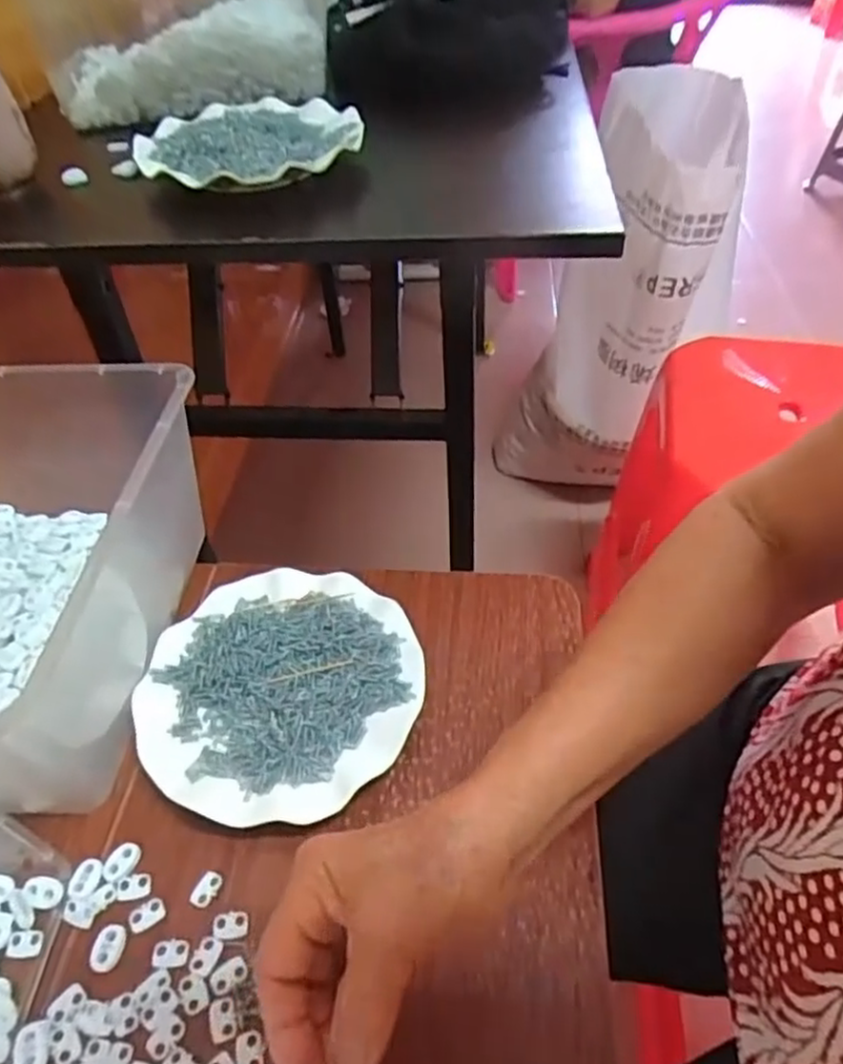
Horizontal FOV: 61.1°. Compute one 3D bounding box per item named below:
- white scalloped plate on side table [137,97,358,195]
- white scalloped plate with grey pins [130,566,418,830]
[{"bbox_3d":[-0.143,-0.324,0.588,0.175,0.026,0.172,-1,46,1],"label":"white scalloped plate on side table"},{"bbox_3d":[-0.095,0.102,0.475,0.177,0.027,0.176,1,46,-1],"label":"white scalloped plate with grey pins"}]

